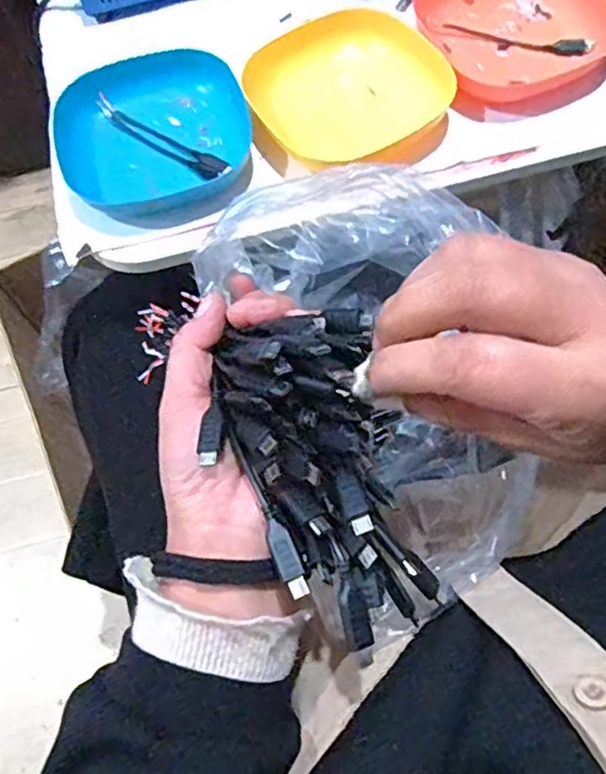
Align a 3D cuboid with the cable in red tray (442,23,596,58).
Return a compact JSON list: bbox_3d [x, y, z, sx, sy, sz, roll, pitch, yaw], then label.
[{"bbox_3d":[0.167,-0.271,0.508,0.112,0.010,0.015,13,69,9],"label":"cable in red tray"}]

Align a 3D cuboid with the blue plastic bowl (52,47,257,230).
[{"bbox_3d":[-0.110,-0.189,0.482,0.134,0.039,0.136,-17,67,-3],"label":"blue plastic bowl"}]

